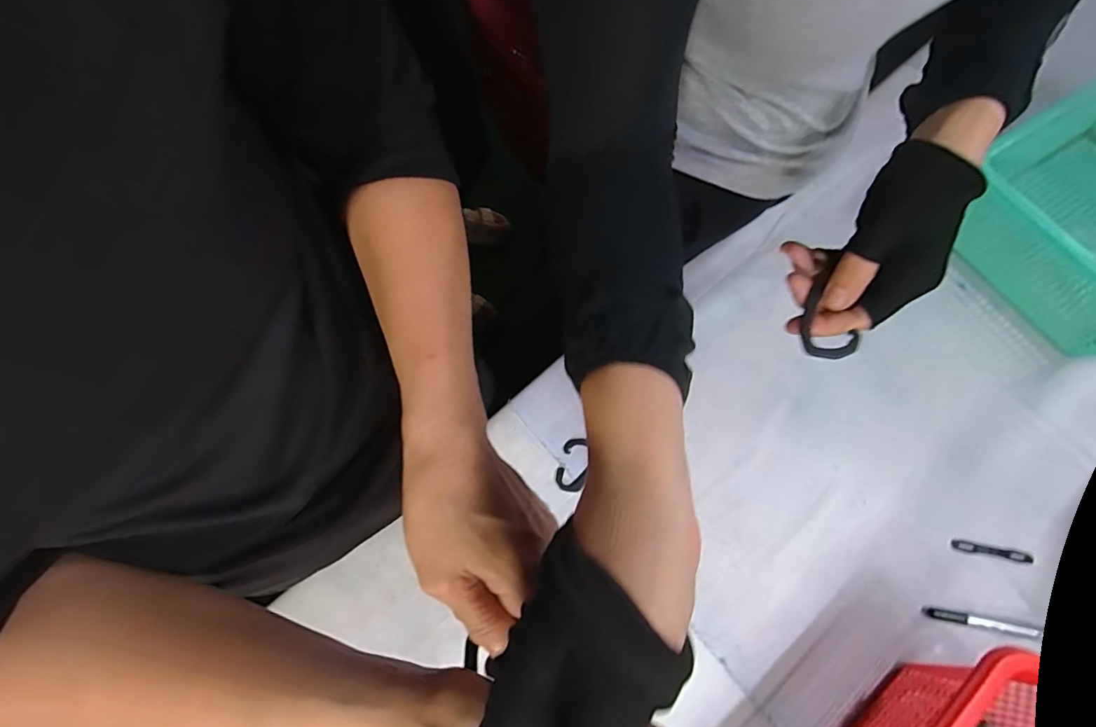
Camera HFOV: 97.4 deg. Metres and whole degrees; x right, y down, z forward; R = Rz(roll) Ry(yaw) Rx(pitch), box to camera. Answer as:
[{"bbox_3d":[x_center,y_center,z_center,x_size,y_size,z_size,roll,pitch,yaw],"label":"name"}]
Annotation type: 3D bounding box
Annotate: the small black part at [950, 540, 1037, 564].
[{"bbox_3d":[0.398,0.169,0.432,0.074,0.008,0.009,10,70,6],"label":"small black part"}]

